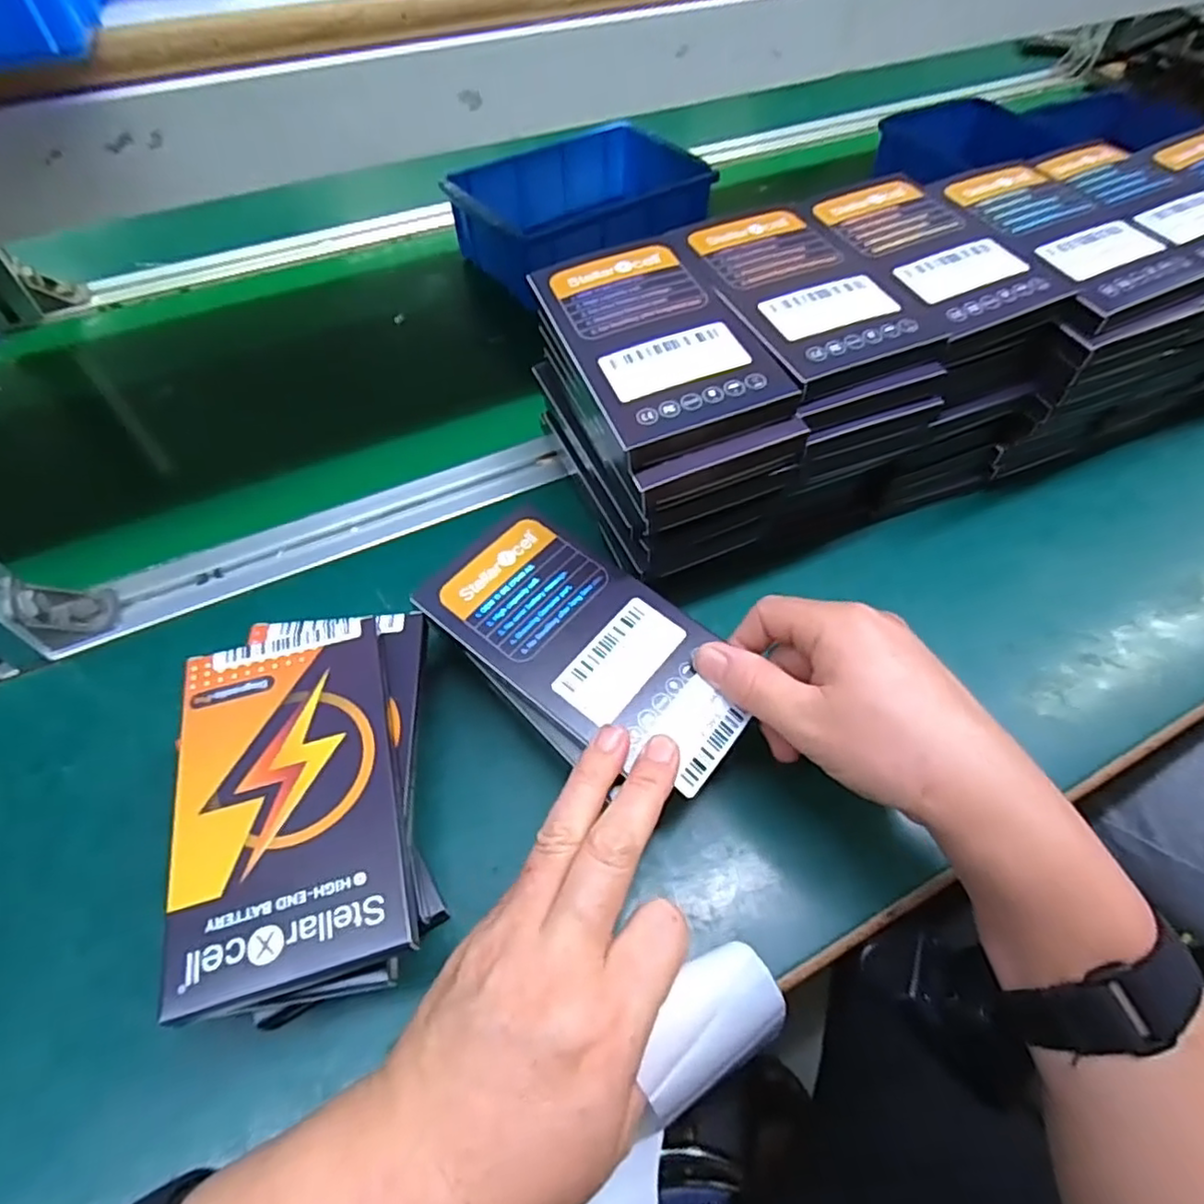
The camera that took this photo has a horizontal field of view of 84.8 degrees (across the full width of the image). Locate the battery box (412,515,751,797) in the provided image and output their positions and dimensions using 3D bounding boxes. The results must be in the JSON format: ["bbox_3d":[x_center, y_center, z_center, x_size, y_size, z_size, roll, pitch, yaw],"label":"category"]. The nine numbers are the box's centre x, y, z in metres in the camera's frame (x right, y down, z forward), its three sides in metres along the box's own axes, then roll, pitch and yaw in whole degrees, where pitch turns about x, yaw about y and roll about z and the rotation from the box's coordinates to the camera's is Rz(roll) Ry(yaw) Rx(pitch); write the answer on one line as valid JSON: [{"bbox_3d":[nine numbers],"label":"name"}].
[{"bbox_3d":[-0.006,0.018,0.297,0.148,0.013,0.074,34,63,20],"label":"battery box"}]

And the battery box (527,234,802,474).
[{"bbox_3d":[0.022,-0.119,0.302,0.080,0.017,0.130,-19,59,-11],"label":"battery box"}]

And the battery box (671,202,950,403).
[{"bbox_3d":[0.094,-0.152,0.320,0.079,0.011,0.131,-19,59,-12],"label":"battery box"}]

